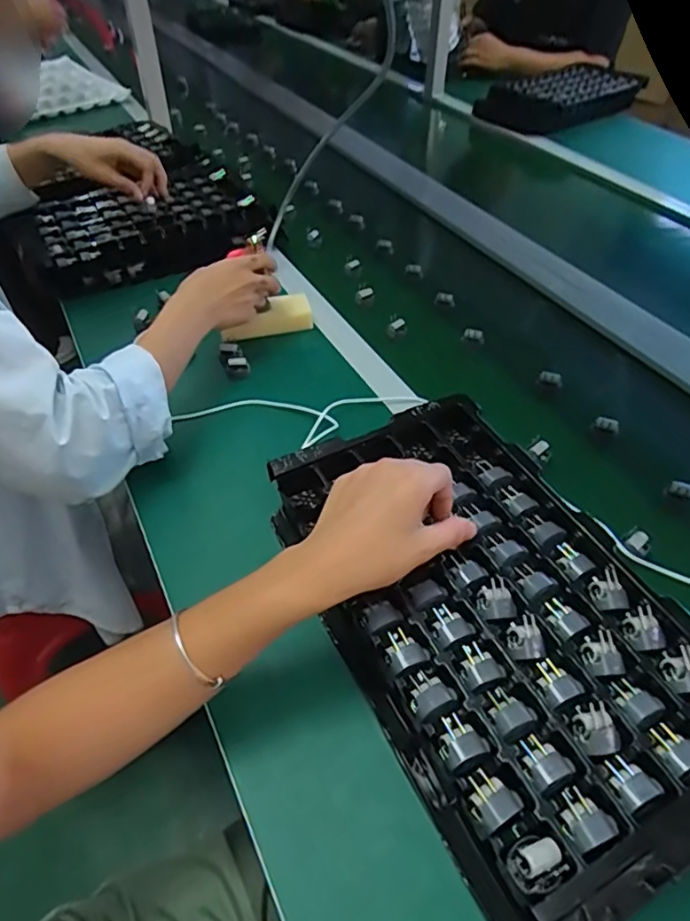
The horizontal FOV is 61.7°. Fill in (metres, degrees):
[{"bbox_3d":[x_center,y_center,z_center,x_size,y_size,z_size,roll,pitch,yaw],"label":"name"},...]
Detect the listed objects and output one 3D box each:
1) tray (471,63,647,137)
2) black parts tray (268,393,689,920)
[{"bbox_3d":[0.485,-0.804,1.287,0.380,0.056,0.214,-33,56,-26],"label":"tray"},{"bbox_3d":[0.100,0.098,0.409,0.212,0.025,0.348,-22,52,-18],"label":"black parts tray"}]

